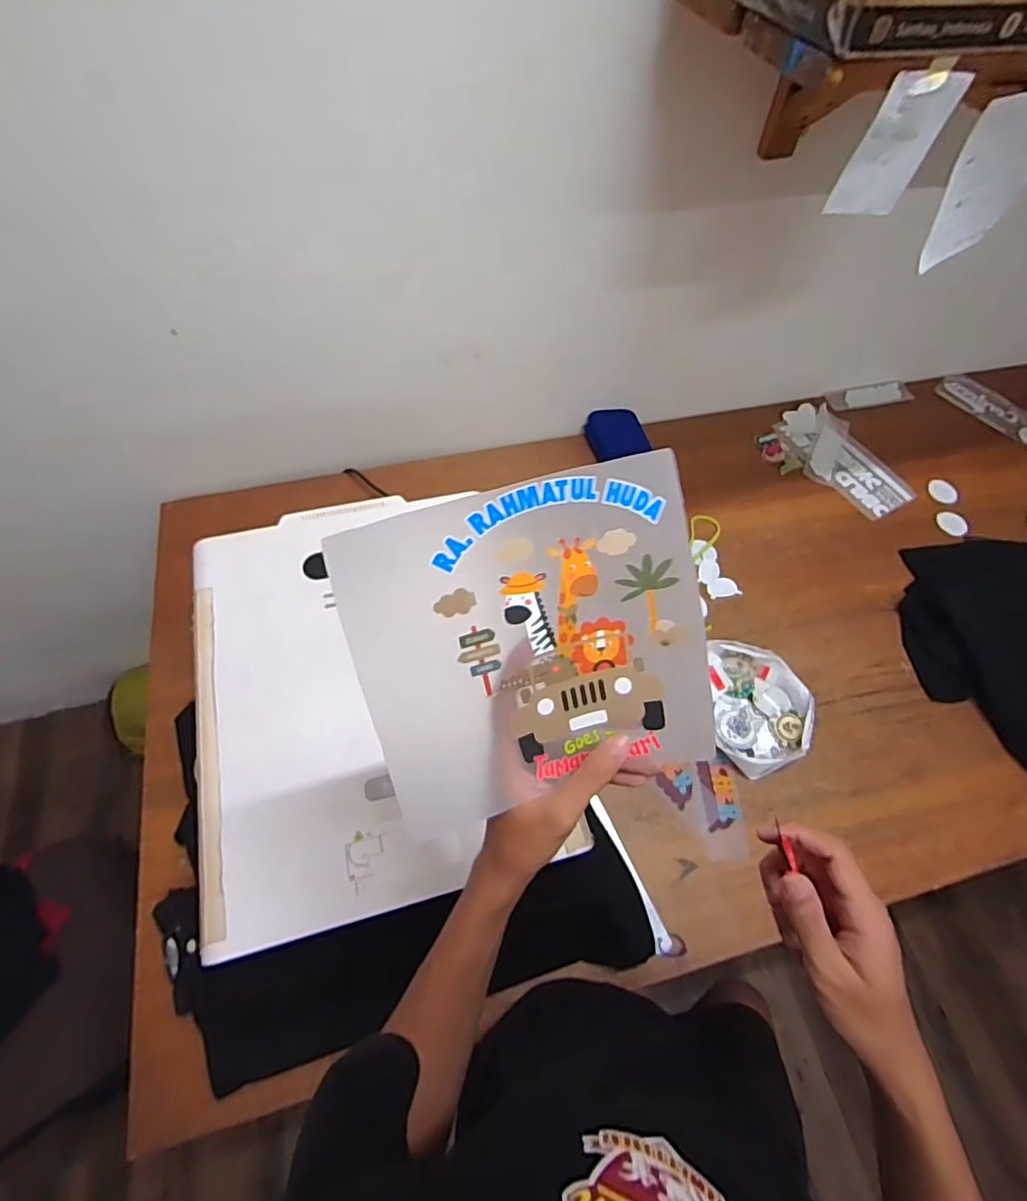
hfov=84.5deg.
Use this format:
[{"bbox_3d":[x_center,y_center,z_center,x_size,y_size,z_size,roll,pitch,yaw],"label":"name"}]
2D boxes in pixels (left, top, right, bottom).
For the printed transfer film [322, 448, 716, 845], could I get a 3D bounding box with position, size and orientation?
[{"bbox_3d":[0.014,0.031,0.341,0.204,0.018,0.193,-15,106,-7],"label":"printed transfer film"}]

